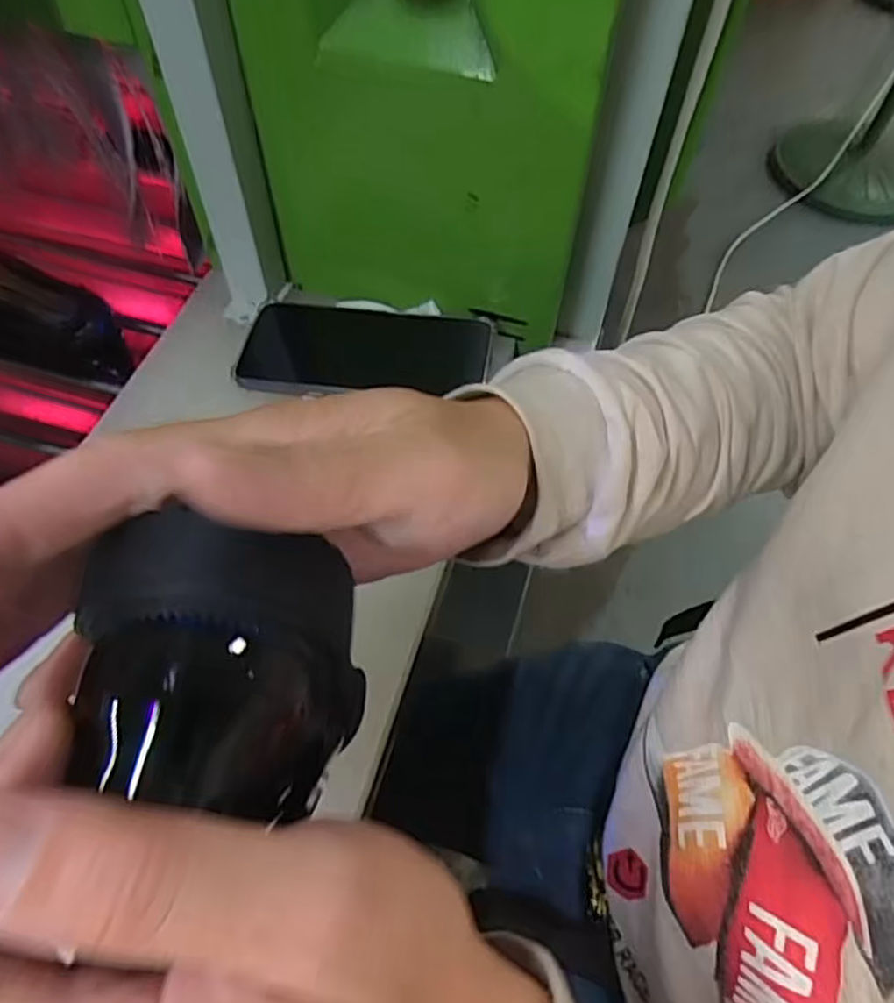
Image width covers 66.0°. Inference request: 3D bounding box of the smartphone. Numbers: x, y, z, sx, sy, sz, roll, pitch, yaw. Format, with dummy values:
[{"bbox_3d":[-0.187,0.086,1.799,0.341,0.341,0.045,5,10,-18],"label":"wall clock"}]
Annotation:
[{"bbox_3d":[-0.060,-0.106,0.487,0.174,0.059,0.009,4,30,4],"label":"smartphone"}]

